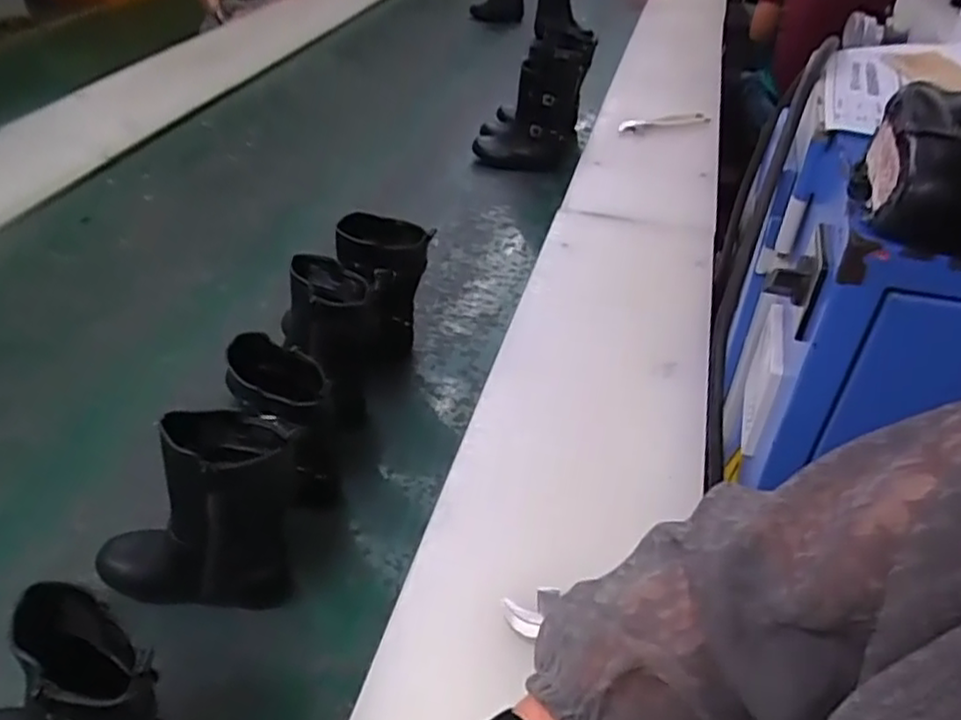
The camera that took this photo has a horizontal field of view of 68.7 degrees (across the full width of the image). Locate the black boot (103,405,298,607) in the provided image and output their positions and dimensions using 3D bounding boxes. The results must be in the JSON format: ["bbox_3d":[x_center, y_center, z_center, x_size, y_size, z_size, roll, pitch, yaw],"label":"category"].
[{"bbox_3d":[-0.245,0.130,0.596,0.189,0.191,0.083,-8,41,-10],"label":"black boot"}]

